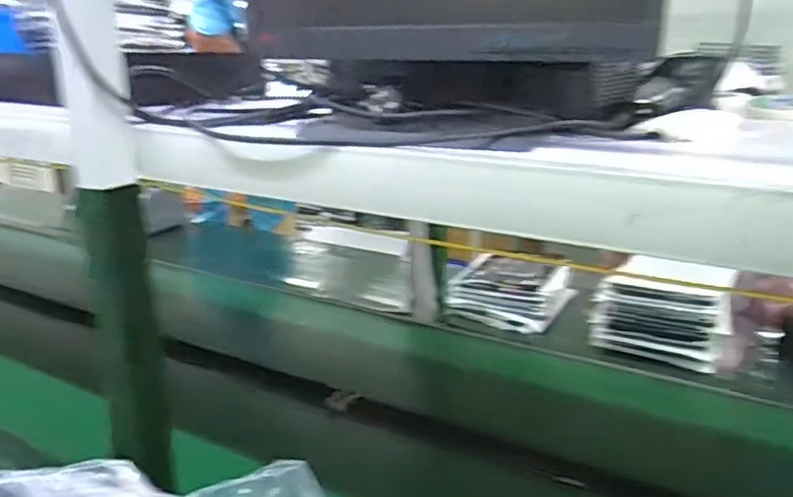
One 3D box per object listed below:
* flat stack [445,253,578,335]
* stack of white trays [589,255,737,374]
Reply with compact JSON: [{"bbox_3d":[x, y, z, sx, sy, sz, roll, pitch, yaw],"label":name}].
[{"bbox_3d":[0.235,0.086,1.320,0.220,0.091,0.179,11,21,27],"label":"flat stack"},{"bbox_3d":[0.502,0.115,1.184,0.222,0.152,0.181,11,21,27],"label":"stack of white trays"}]

